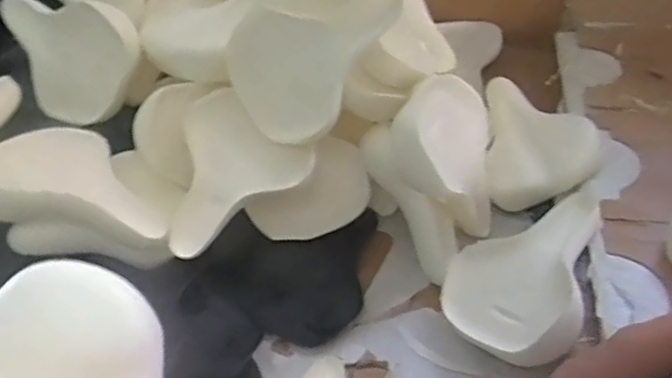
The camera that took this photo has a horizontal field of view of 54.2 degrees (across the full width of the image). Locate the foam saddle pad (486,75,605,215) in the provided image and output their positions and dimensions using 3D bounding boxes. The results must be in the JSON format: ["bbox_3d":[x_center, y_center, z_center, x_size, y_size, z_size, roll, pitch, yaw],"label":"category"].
[{"bbox_3d":[0.326,-0.083,1.066,0.167,0.083,0.234,2,46,6],"label":"foam saddle pad"}]

